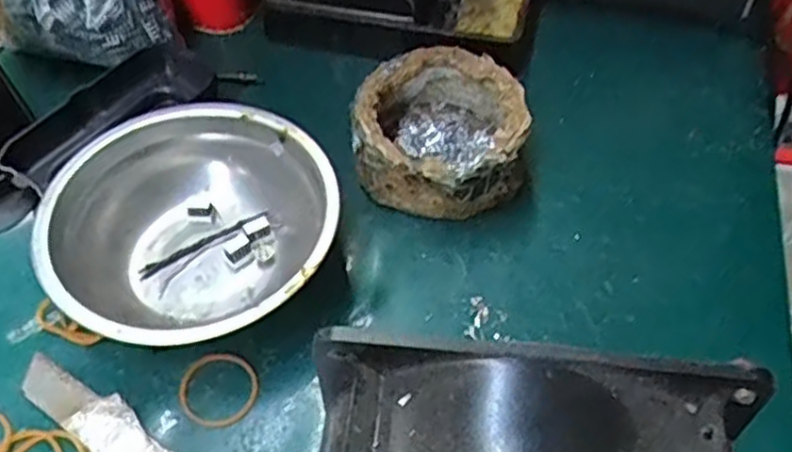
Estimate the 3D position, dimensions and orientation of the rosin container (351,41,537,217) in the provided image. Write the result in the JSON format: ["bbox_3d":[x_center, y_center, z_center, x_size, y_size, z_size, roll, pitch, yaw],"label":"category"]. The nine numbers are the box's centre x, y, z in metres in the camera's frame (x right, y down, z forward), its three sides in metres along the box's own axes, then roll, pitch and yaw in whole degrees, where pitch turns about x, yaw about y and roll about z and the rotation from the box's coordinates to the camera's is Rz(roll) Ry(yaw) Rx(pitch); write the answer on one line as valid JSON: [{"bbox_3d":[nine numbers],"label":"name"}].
[{"bbox_3d":[0.021,-0.048,0.375,0.080,0.043,0.082,1,52,-1],"label":"rosin container"}]

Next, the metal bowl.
[{"bbox_3d":[-0.089,0.004,0.340,0.123,0.041,0.115,1,52,-1],"label":"metal bowl"}]

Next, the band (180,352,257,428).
[{"bbox_3d":[-0.075,0.068,0.316,0.034,0.004,0.032,1,52,-1],"label":"band"}]

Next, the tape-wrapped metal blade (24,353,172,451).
[{"bbox_3d":[-0.115,0.082,0.302,0.100,0.006,0.021,31,58,21],"label":"tape-wrapped metal blade"}]

